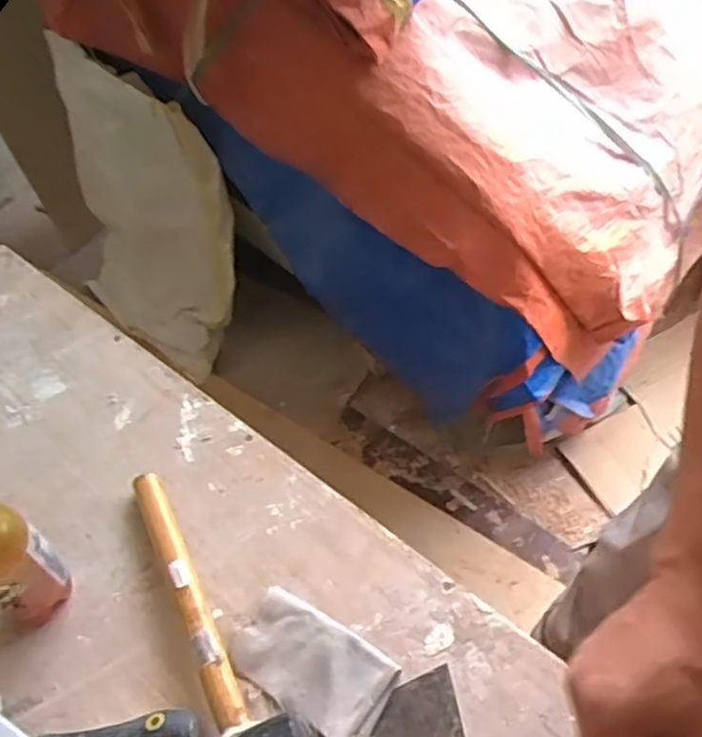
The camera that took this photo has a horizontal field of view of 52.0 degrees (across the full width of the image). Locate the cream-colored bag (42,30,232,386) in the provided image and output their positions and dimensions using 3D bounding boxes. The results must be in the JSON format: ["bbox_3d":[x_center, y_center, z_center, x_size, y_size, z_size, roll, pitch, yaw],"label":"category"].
[{"bbox_3d":[-0.453,-0.326,1.514,0.396,0.630,0.198,30,60,24],"label":"cream-colored bag"}]

